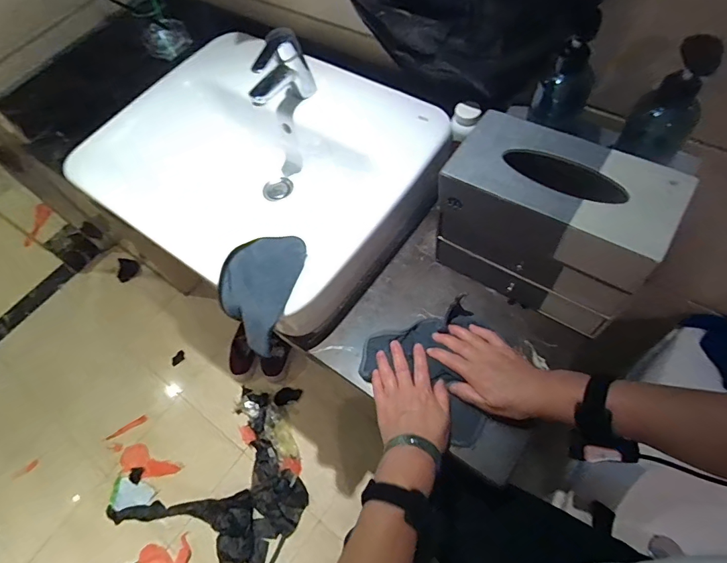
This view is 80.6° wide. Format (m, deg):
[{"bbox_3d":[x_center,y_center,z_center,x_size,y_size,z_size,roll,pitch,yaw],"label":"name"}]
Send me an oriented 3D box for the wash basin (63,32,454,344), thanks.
[{"bbox_3d":[-0.174,-0.195,0.766,0.547,0.169,0.428,27,68,20],"label":"wash basin"}]

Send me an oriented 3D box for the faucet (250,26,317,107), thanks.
[{"bbox_3d":[-0.137,-0.332,0.686,0.039,0.111,0.122,34,70,23],"label":"faucet"}]

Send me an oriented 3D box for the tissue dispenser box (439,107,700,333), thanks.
[{"bbox_3d":[0.229,-0.069,0.552,0.237,0.206,0.116,31,69,22],"label":"tissue dispenser box"}]

